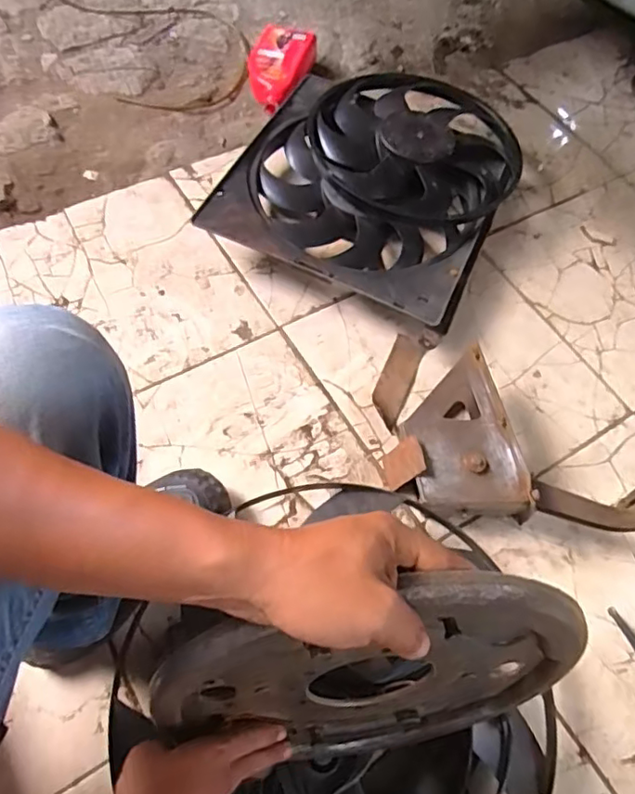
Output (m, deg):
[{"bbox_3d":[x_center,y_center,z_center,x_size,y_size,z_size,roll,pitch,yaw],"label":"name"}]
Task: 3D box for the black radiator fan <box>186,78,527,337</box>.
[{"bbox_3d":[0.104,-0.402,1.062,0.457,0.097,0.534,24,61,8],"label":"black radiator fan"}]

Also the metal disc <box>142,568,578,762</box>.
[{"bbox_3d":[0.039,0.205,0.416,0.287,0.289,0.016,-2,46,-9],"label":"metal disc"}]

